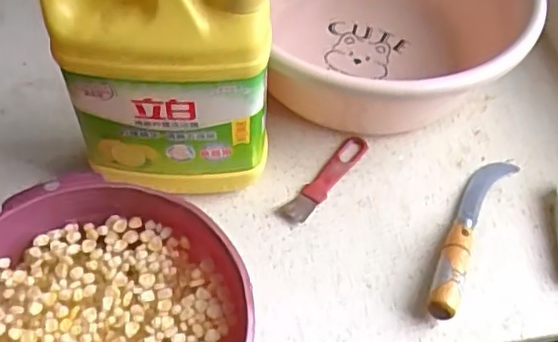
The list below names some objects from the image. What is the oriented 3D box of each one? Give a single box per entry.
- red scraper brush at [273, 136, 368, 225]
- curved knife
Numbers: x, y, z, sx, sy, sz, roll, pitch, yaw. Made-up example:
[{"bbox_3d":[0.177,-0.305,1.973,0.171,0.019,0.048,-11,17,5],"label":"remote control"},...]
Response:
[{"bbox_3d":[0.043,0.007,0.554,0.024,0.006,0.113,35,59,20],"label":"red scraper brush"},{"bbox_3d":[0.161,0.046,0.520,0.032,0.025,0.182,27,57,15],"label":"curved knife"}]

